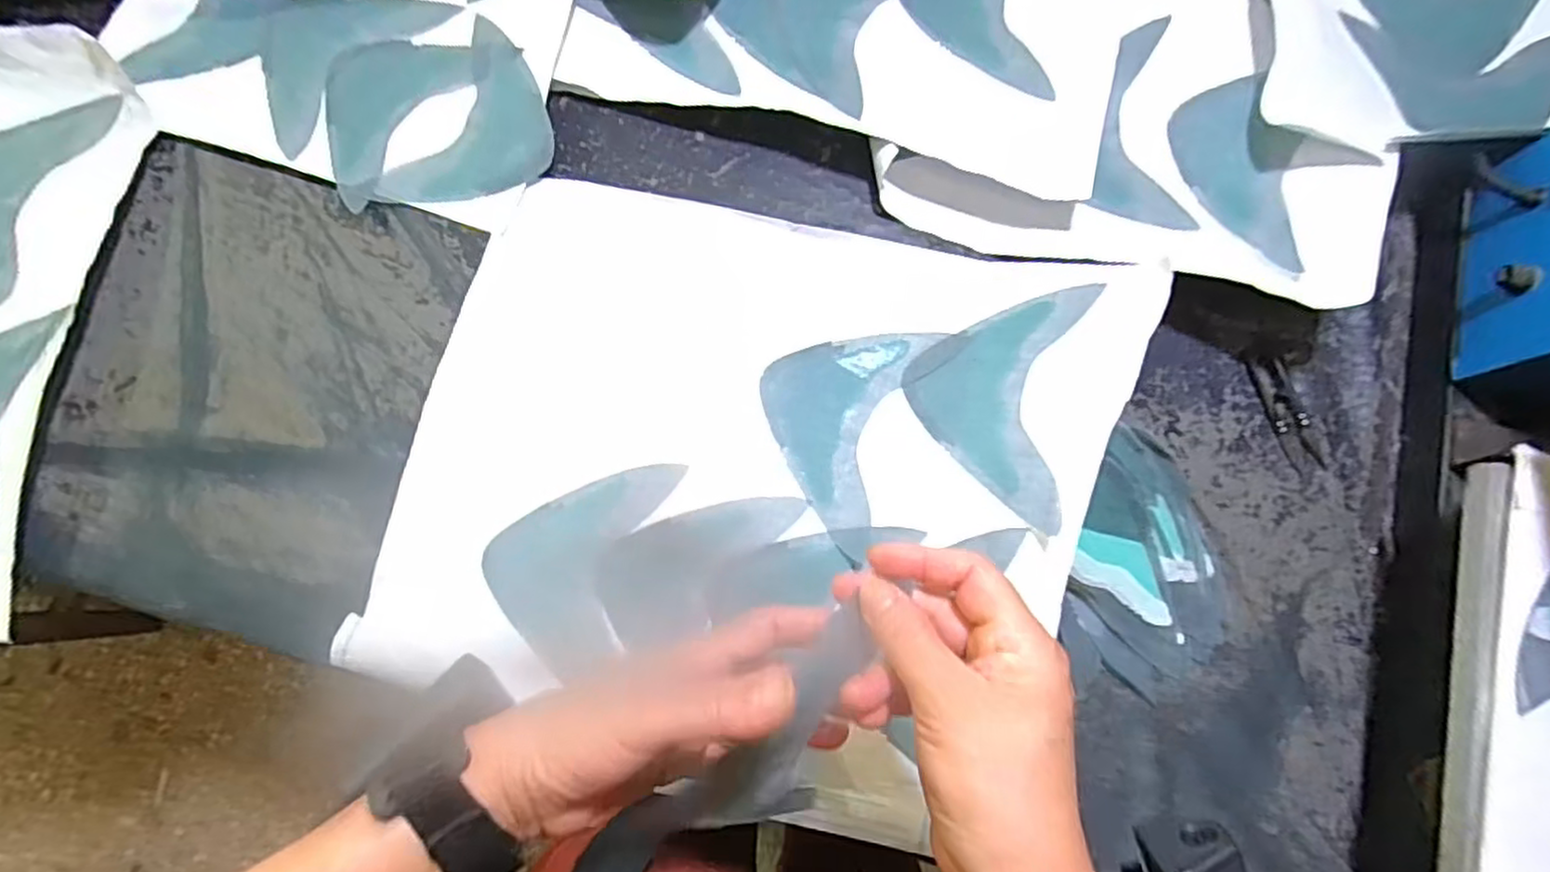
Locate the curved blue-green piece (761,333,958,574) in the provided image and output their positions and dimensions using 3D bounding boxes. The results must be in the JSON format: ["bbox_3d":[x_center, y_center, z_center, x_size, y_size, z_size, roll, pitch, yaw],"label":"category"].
[{"bbox_3d":[0.044,-0.013,0.518,0.115,0.009,0.175,23,80,4],"label":"curved blue-green piece"}]

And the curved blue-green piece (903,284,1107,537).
[{"bbox_3d":[0.157,-0.032,0.500,0.119,0.004,0.181,11,72,25],"label":"curved blue-green piece"}]

